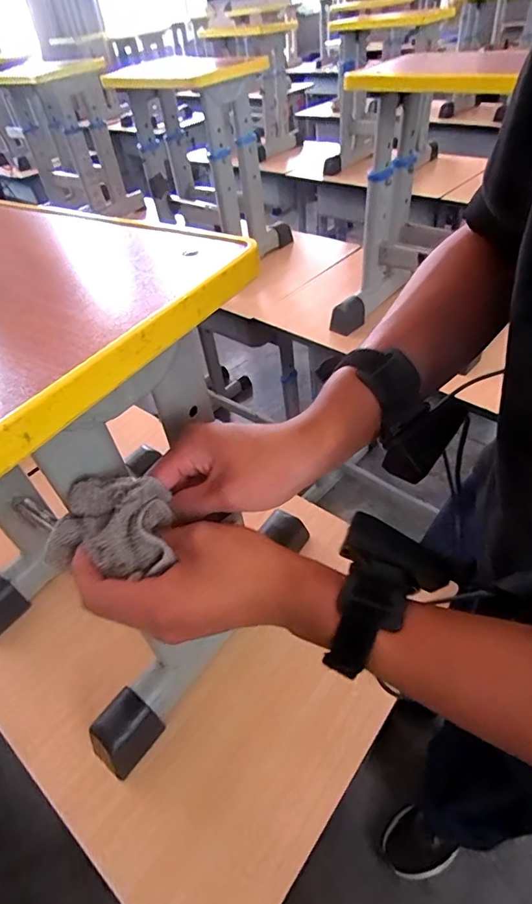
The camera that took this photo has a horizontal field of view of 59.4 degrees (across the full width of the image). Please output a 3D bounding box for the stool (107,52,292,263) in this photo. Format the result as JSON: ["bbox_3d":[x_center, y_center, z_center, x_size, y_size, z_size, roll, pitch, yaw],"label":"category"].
[{"bbox_3d":[-0.150,-0.716,1.164,0.291,0.386,0.273,32,57,32],"label":"stool"}]

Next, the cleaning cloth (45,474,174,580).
[{"bbox_3d":[-0.098,0.045,0.286,0.075,0.037,0.058,-8,45,-1],"label":"cleaning cloth"}]

